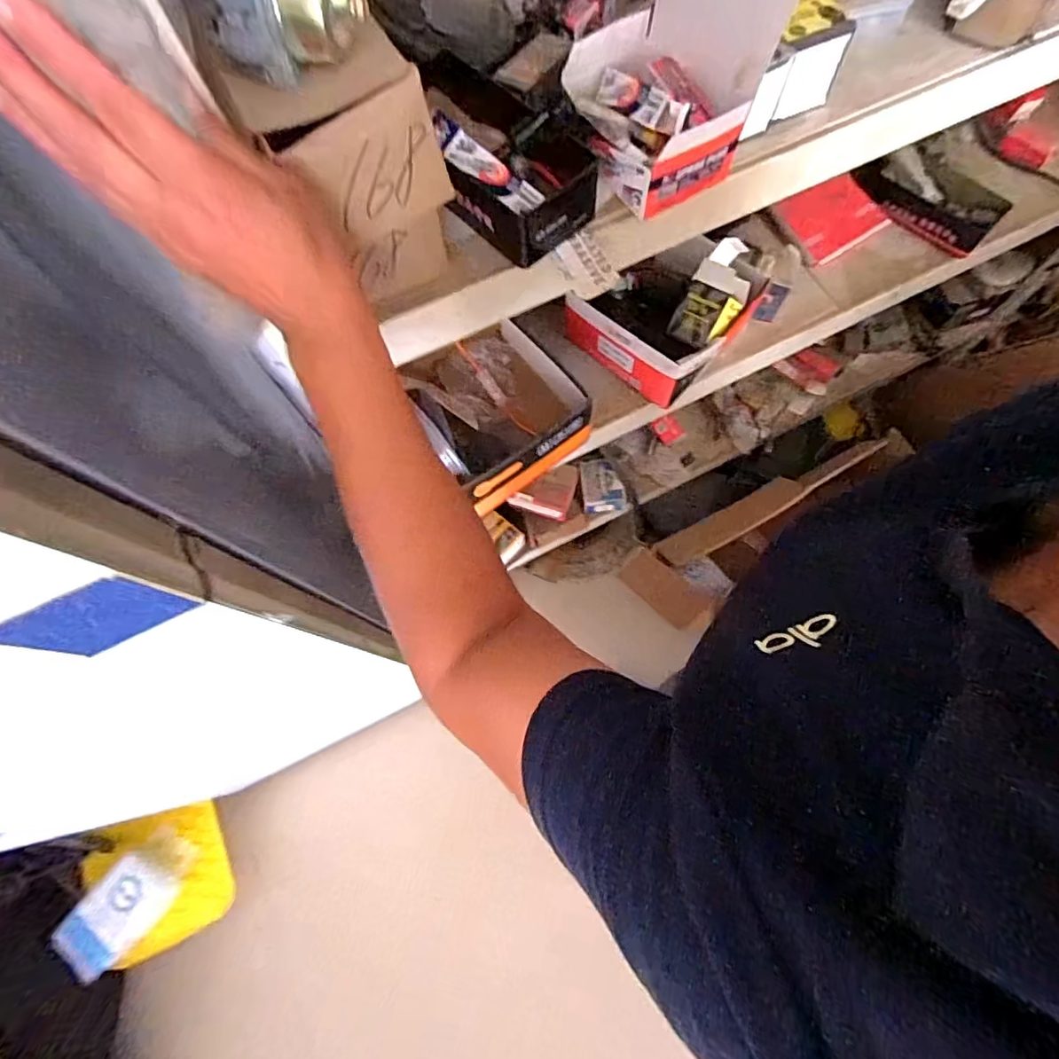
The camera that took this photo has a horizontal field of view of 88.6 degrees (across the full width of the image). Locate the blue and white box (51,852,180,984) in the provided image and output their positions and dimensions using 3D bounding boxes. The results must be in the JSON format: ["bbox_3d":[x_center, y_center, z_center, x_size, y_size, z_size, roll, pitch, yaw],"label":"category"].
[{"bbox_3d":[-0.785,0.729,1.029,0.129,0.030,0.175,45,53,-5],"label":"blue and white box"}]

